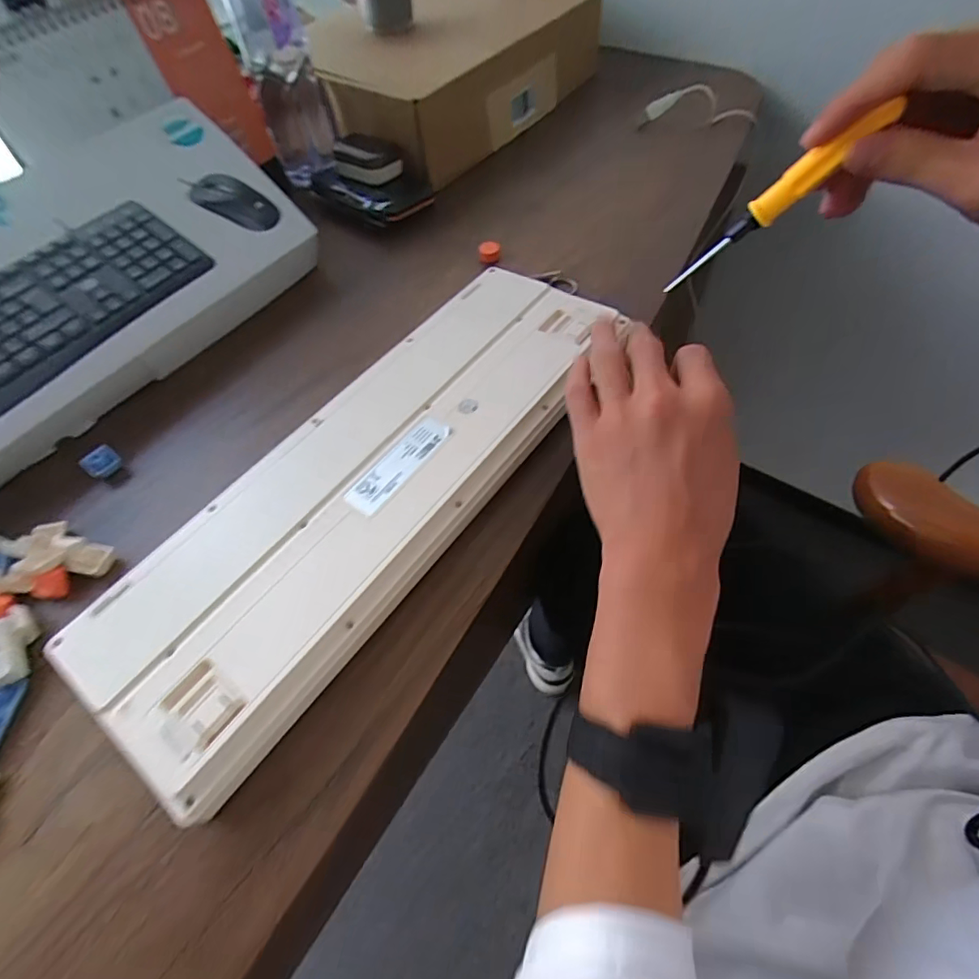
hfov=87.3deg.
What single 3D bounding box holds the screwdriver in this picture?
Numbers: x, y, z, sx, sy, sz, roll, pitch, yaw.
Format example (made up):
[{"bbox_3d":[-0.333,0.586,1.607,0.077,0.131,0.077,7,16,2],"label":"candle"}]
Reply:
[{"bbox_3d":[0.146,-0.149,0.272,0.014,0.121,0.011,24,52,-29],"label":"screwdriver"}]

